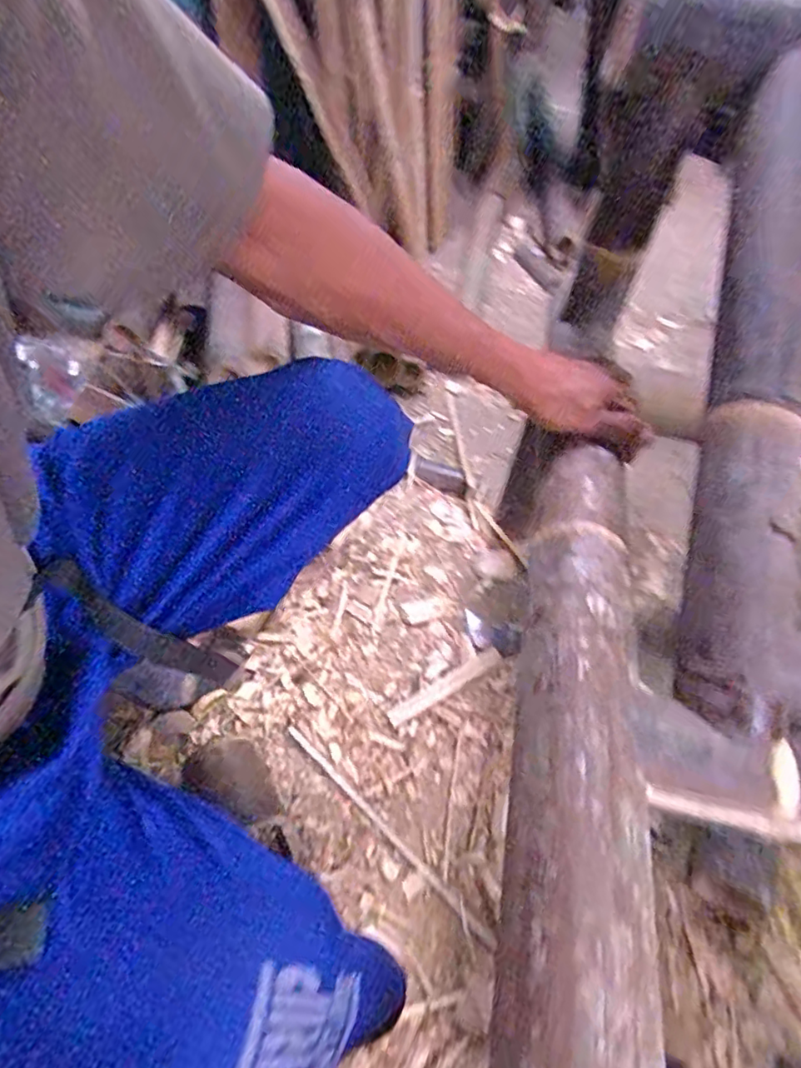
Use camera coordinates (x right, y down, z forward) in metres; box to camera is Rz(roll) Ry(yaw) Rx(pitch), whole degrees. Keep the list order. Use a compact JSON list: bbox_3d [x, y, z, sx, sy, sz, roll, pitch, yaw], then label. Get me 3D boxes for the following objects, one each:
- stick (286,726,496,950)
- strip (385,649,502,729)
[{"bbox_3d":[-0.018,0.314,0.630,0.302,0.009,0.013,38,56,23],"label":"stick"},{"bbox_3d":[0.058,0.192,0.741,0.170,0.004,0.022,-25,57,-25],"label":"strip"}]

